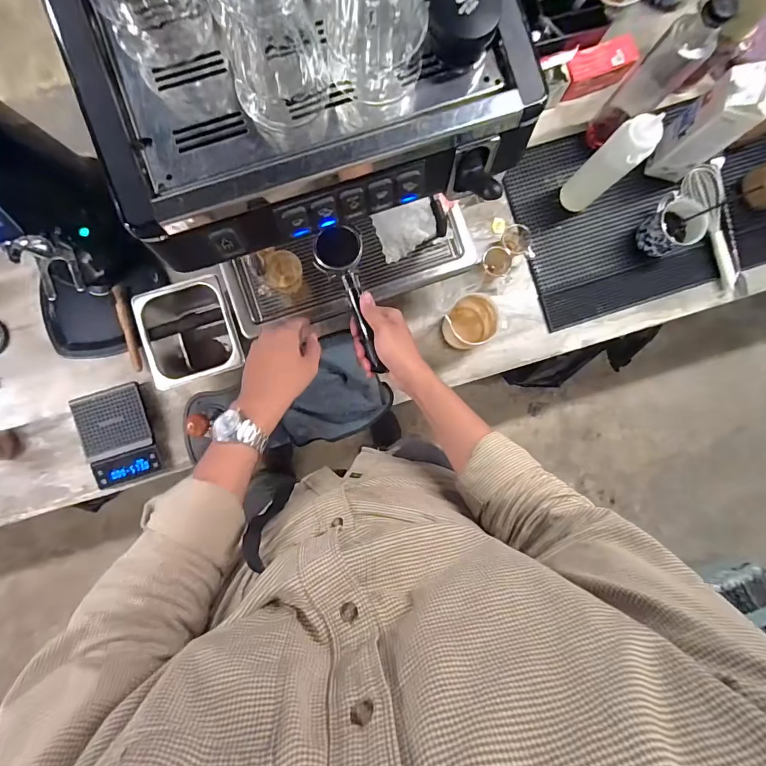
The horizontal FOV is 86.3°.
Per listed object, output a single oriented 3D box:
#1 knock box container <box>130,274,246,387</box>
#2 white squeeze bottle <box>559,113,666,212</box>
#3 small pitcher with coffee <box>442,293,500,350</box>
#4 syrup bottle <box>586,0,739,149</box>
[{"bbox_3d":[-0.352,-0.097,0.770,0.156,0.105,0.183,-15,89,-1],"label":"knock box container"},{"bbox_3d":[0.391,-0.377,0.729,0.050,0.234,0.064,-27,90,0],"label":"white squeeze bottle"},{"bbox_3d":[0.165,-0.116,0.789,0.088,0.104,0.087,0,89,-1],"label":"small pitcher with coffee"},{"bbox_3d":[0.462,-0.519,0.699,0.076,0.295,0.084,43,90,0],"label":"syrup bottle"}]

